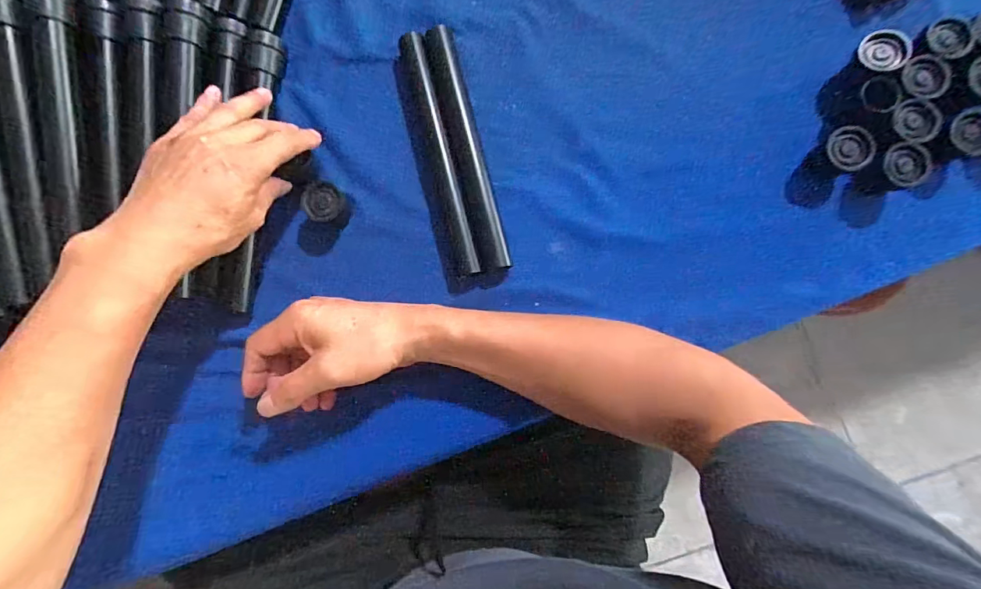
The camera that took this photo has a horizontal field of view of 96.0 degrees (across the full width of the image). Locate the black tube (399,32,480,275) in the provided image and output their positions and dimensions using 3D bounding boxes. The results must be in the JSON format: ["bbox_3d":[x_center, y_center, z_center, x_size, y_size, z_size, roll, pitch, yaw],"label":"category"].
[{"bbox_3d":[-0.046,-0.123,0.390,0.024,0.018,0.215,-14,86,2],"label":"black tube"}]

